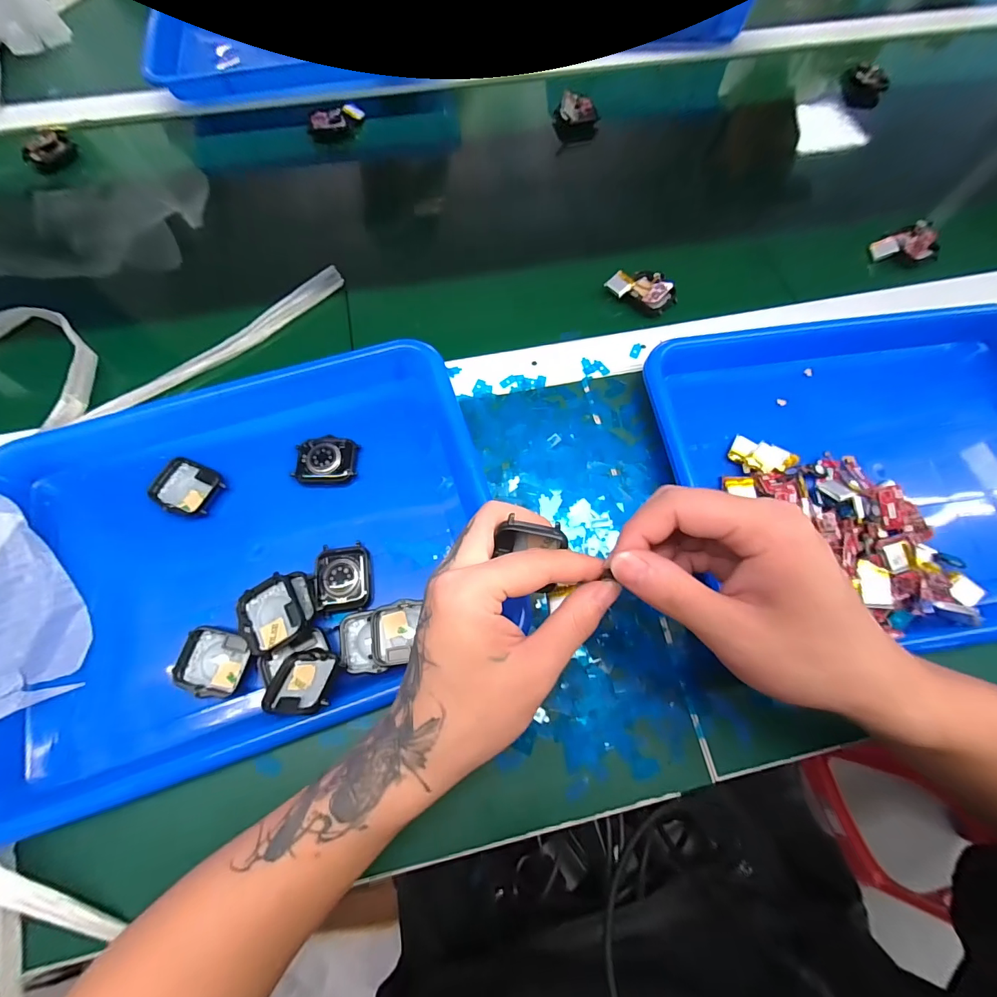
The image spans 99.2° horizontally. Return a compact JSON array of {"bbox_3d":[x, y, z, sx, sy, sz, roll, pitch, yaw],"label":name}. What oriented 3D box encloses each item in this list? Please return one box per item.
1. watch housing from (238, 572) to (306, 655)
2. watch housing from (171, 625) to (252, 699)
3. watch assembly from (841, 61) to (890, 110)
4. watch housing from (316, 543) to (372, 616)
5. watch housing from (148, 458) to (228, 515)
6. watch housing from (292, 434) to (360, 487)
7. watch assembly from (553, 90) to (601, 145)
[{"bbox_3d":[-0.146,0.075,0.276,0.037,0.013,0.042,-28,73,-9],"label":"watch housing"},{"bbox_3d":[-0.182,0.105,0.272,0.039,0.011,0.037,12,71,4],"label":"watch housing"},{"bbox_3d":[0.460,-0.521,0.536,0.054,0.036,0.018,41,75,13],"label":"watch assembly"},{"bbox_3d":[-0.106,0.054,0.291,0.035,0.012,0.044,-9,71,-3],"label":"watch housing"},{"bbox_3d":[-0.226,-0.007,0.309,0.044,0.011,0.038,21,72,7],"label":"watch housing"},{"bbox_3d":[-0.129,-0.028,0.319,0.043,0.013,0.037,3,71,1],"label":"watch housing"},{"bbox_3d":[0.091,-0.438,0.489,0.048,0.043,0.025,-18,72,-6],"label":"watch assembly"}]

